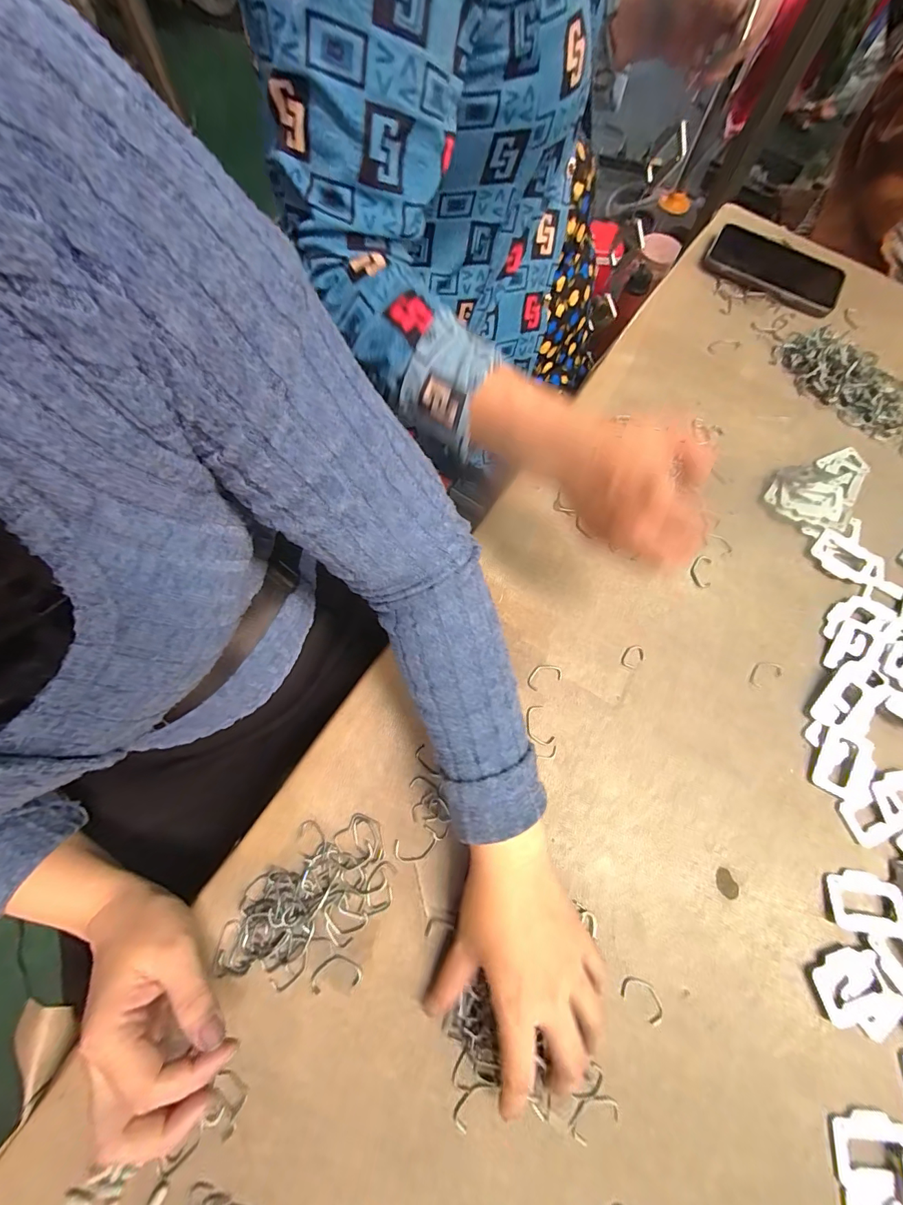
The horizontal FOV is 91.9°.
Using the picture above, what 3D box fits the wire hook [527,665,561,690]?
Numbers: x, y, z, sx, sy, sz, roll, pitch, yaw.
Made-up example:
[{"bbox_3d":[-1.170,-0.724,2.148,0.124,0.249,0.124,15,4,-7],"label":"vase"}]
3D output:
[{"bbox_3d":[0.079,0.063,0.374,0.031,0.004,0.017,-24,74,-10],"label":"wire hook"}]

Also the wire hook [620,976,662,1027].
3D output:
[{"bbox_3d":[0.133,0.273,0.302,0.030,0.004,0.017,40,74,11],"label":"wire hook"}]

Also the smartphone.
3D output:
[{"bbox_3d":[0.396,-0.409,0.535,0.157,0.016,0.084,28,72,7],"label":"smartphone"}]

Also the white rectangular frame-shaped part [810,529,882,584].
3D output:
[{"bbox_3d":[0.374,-0.039,0.414,0.061,0.009,0.039,34,73,9],"label":"white rectangular frame-shaped part"}]

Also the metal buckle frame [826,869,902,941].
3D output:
[{"bbox_3d":[0.308,0.222,0.322,0.051,0.005,0.040,12,71,2],"label":"metal buckle frame"}]

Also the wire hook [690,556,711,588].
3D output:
[{"bbox_3d":[0.234,-0.030,0.410,0.021,0.004,0.031,8,71,0],"label":"wire hook"}]

